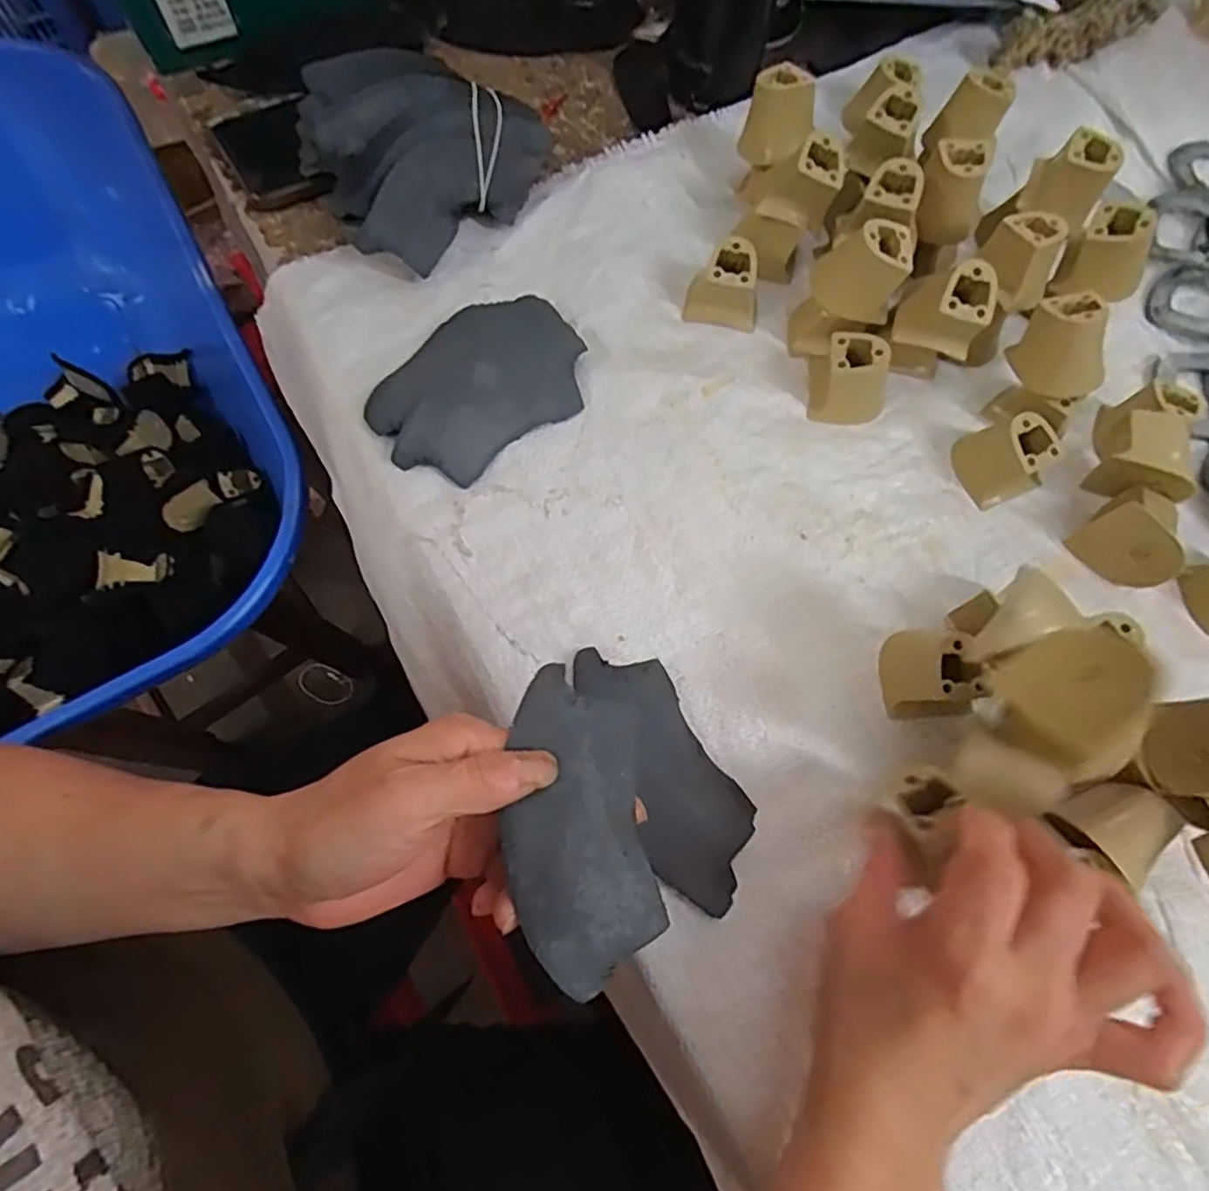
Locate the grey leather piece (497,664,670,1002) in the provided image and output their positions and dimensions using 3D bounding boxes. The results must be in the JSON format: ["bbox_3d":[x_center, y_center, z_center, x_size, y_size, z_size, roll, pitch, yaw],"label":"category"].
[{"bbox_3d":[-0.010,0.085,0.253,0.053,0.014,0.112,-4,82,-4],"label":"grey leather piece"}]

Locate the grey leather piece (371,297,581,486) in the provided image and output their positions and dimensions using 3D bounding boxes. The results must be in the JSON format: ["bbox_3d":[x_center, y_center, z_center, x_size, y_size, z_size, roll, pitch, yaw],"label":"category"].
[{"bbox_3d":[-0.068,-0.118,0.386,0.124,0.016,0.082,-39,76,-15],"label":"grey leather piece"}]

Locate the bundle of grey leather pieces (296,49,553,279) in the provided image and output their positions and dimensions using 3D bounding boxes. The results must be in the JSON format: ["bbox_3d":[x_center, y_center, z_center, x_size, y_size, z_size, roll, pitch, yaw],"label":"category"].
[{"bbox_3d":[-0.116,-0.266,0.409,0.129,0.066,0.114,-42,77,-16],"label":"bundle of grey leather pieces"}]

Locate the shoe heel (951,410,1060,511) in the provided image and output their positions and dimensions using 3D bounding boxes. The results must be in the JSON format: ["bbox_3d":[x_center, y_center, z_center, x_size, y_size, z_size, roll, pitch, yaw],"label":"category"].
[{"bbox_3d":[0.222,-0.079,0.378,0.045,0.037,0.041,-24,72,-11],"label":"shoe heel"}]

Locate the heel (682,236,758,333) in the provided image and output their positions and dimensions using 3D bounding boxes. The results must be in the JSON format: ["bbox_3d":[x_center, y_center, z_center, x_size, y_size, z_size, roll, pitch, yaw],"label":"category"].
[{"bbox_3d":[0.072,-0.184,0.408,0.043,0.036,0.034,12,69,2],"label":"heel"}]

